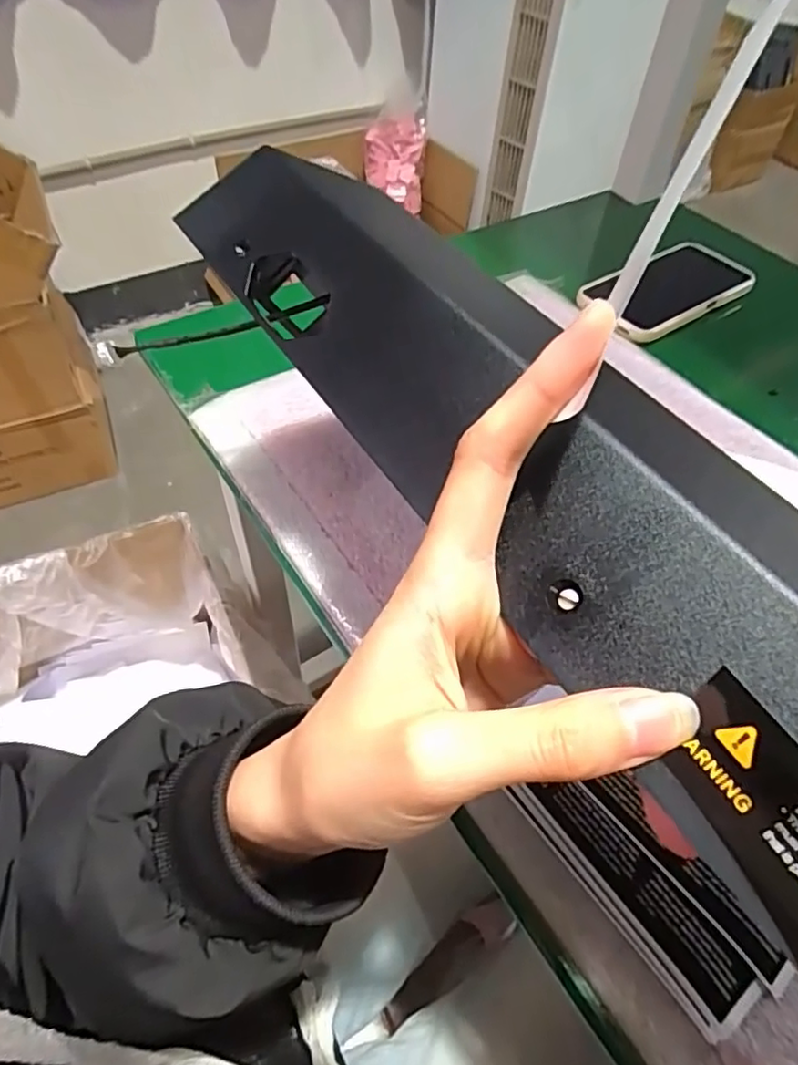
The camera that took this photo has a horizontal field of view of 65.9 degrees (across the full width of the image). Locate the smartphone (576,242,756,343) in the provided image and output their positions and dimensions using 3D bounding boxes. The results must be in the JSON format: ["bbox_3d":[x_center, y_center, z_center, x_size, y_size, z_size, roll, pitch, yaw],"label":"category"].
[{"bbox_3d":[0.245,-0.227,0.573,0.177,0.016,0.094,-27,58,-22],"label":"smartphone"}]

